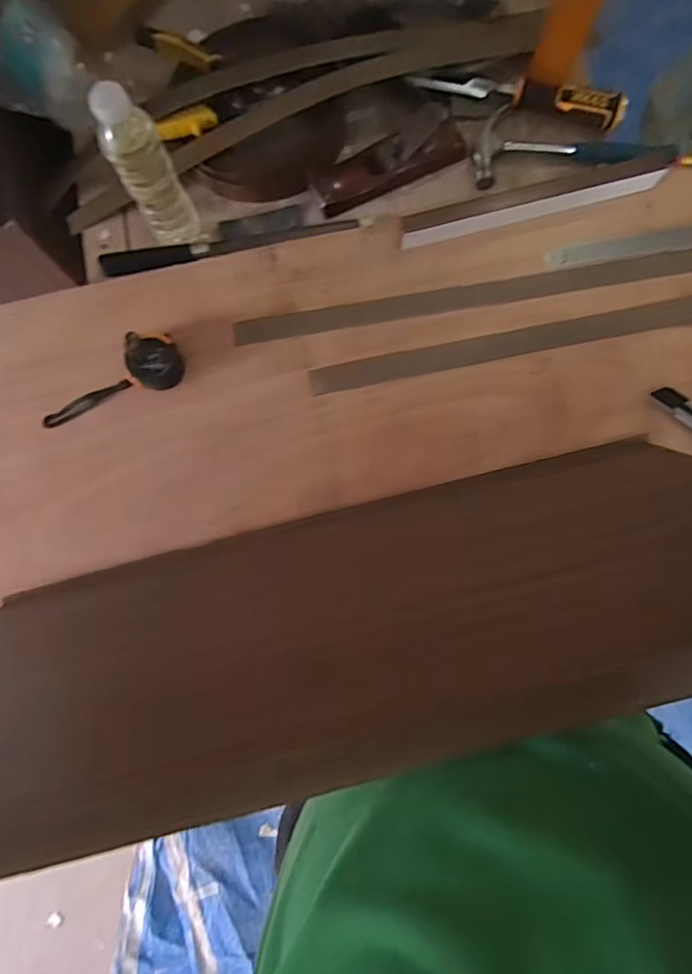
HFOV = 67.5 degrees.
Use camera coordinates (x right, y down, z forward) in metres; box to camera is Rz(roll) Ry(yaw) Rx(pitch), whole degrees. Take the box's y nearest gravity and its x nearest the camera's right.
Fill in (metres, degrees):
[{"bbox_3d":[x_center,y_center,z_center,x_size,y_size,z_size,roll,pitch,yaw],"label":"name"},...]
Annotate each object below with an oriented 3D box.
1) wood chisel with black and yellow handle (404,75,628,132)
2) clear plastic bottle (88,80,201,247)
[{"bbox_3d":[0.210,-0.481,0.632,0.254,0.022,0.037,13,83,3],"label":"wood chisel with black and yellow handle"},{"bbox_3d":[-0.205,-0.326,0.538,0.052,0.162,0.045,-11,82,0],"label":"clear plastic bottle"}]

